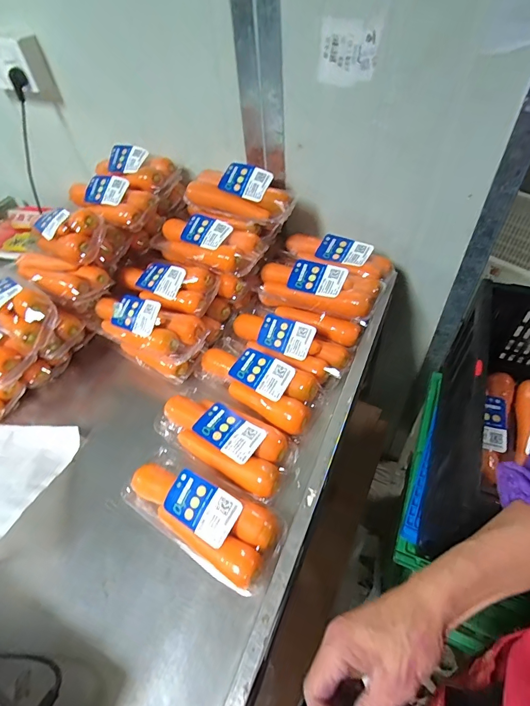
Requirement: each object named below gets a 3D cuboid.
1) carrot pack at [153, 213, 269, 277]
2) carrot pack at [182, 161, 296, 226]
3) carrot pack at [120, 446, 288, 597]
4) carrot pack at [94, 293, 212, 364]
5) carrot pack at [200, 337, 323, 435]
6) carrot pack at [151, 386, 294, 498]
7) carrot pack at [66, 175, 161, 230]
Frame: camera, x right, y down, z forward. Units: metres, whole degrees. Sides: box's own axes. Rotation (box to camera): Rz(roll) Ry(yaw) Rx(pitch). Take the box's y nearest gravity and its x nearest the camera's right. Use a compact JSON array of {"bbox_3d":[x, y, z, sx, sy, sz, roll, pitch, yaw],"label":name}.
[{"bbox_3d":[-0.113,-0.213,0.731,0.230,0.059,0.093,21,55,21],"label":"carrot pack"},{"bbox_3d":[-0.054,-0.308,0.737,0.232,0.066,0.088,26,57,24],"label":"carrot pack"},{"bbox_3d":[-0.085,0.206,0.510,0.224,0.058,0.098,25,57,24],"label":"carrot pack"},{"bbox_3d":[-0.210,-0.058,0.678,0.223,0.063,0.094,21,55,21],"label":"carrot pack"},{"bbox_3d":[-0.015,0.038,0.632,0.227,0.062,0.099,27,58,25],"label":"carrot pack"},{"bbox_3d":[-0.063,0.119,0.576,0.218,0.040,0.099,25,57,23],"label":"carrot pack"},{"bbox_3d":[-0.315,-0.320,0.780,0.220,0.054,0.093,30,59,27],"label":"carrot pack"}]

